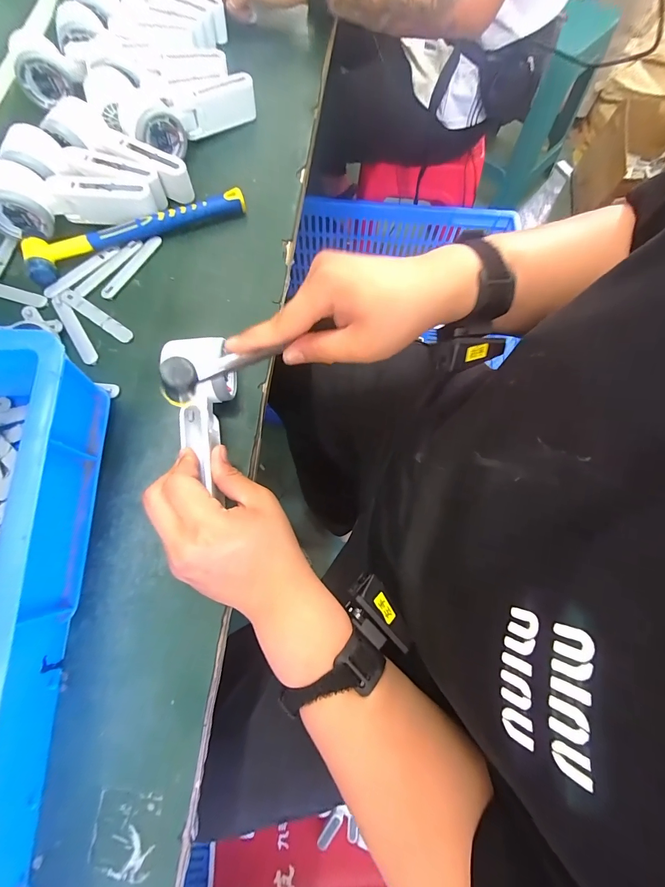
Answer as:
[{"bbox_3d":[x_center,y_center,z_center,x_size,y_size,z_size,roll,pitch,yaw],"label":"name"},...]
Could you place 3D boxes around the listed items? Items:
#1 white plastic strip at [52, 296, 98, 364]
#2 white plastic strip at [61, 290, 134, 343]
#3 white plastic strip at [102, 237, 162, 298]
[{"bbox_3d":[-0.271,-0.121,0.368,0.016,0.005,0.091,-34,77,-10],"label":"white plastic strip"},{"bbox_3d":[-0.252,-0.136,0.373,0.096,0.004,0.015,33,76,8],"label":"white plastic strip"},{"bbox_3d":[-0.224,-0.198,0.392,0.015,0.004,0.093,31,76,1],"label":"white plastic strip"}]

